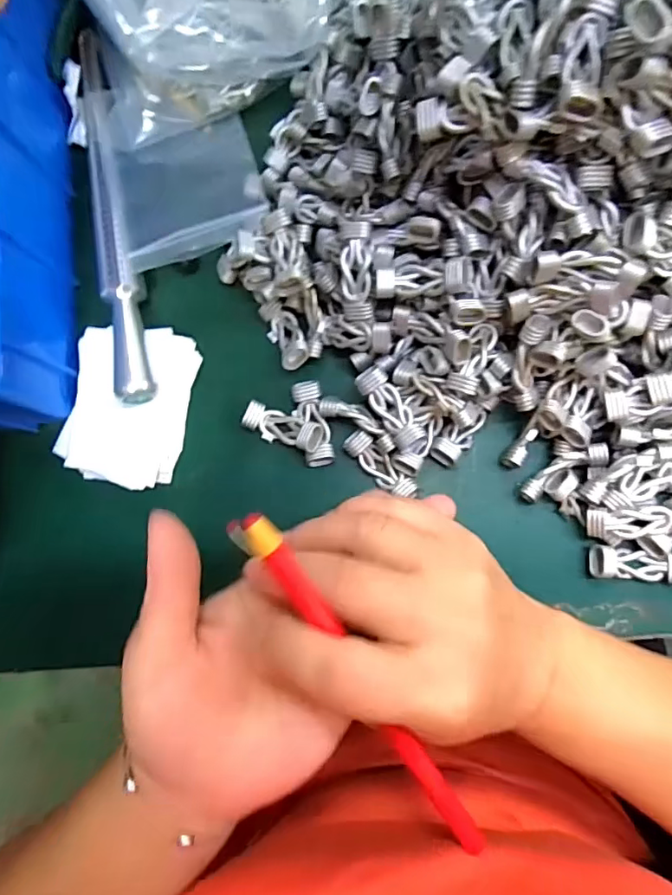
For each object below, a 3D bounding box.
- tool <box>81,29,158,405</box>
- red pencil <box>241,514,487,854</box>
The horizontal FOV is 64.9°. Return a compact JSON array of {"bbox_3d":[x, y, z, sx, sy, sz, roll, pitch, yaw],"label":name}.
[{"bbox_3d":[-0.127,-0.135,0.297,0.018,0.021,0.227,-12,81,4],"label":"tool"},{"bbox_3d":[0.015,0.092,0.189,0.010,0.005,0.170,-30,107,1],"label":"red pencil"}]

